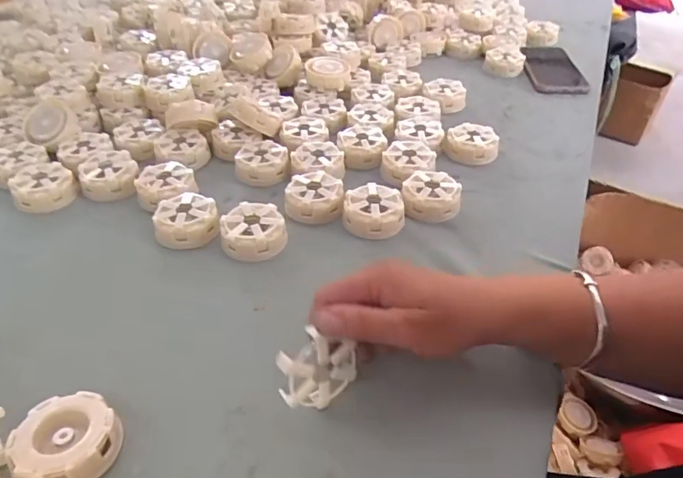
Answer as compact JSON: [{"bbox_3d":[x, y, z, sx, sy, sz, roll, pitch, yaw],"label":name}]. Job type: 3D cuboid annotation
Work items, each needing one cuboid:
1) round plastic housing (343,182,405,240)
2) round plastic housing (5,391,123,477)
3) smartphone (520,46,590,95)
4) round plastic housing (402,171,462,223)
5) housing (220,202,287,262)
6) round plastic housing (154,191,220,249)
[{"bbox_3d":[0.032,-0.027,0.504,0.057,0.035,0.057,0,40,0],"label":"round plastic housing"},{"bbox_3d":[-0.174,0.127,0.308,0.062,0.025,0.059,0,40,0],"label":"round plastic housing"},{"bbox_3d":[0.334,-0.276,0.782,0.085,0.014,0.155,5,48,4],"label":"smartphone"},{"bbox_3d":[0.095,-0.045,0.522,0.059,0.031,0.059,0,40,0],"label":"round plastic housing"},{"bbox_3d":[-0.086,-0.007,0.478,0.060,0.030,0.053,-10,41,-12],"label":"housing"},{"bbox_3d":[-0.154,-0.018,0.488,0.059,0.028,0.059,0,40,0],"label":"round plastic housing"}]

